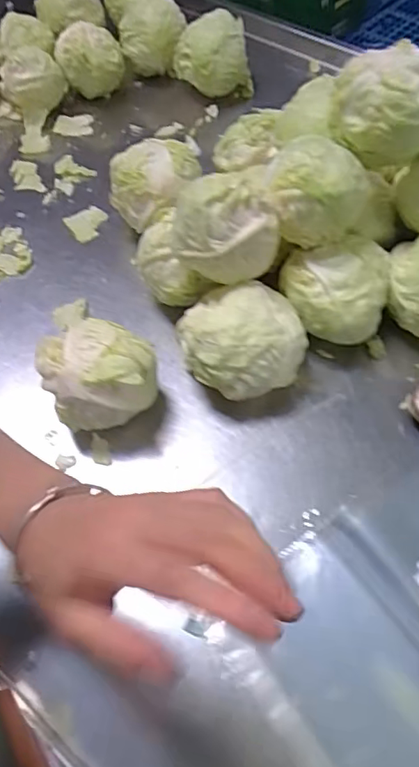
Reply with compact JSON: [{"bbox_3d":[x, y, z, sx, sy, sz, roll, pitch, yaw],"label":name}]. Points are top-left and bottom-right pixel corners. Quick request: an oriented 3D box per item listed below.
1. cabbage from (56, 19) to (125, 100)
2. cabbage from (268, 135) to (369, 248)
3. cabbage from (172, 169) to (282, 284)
[{"bbox_3d":[-0.215,-0.578,0.985,0.118,0.106,0.104,-14,59,-6],"label":"cabbage"},{"bbox_3d":[0.120,-0.214,0.605,0.108,0.089,0.100,4,59,5],"label":"cabbage"},{"bbox_3d":[0.016,-0.163,0.587,0.115,0.099,0.089,0,58,3],"label":"cabbage"}]

